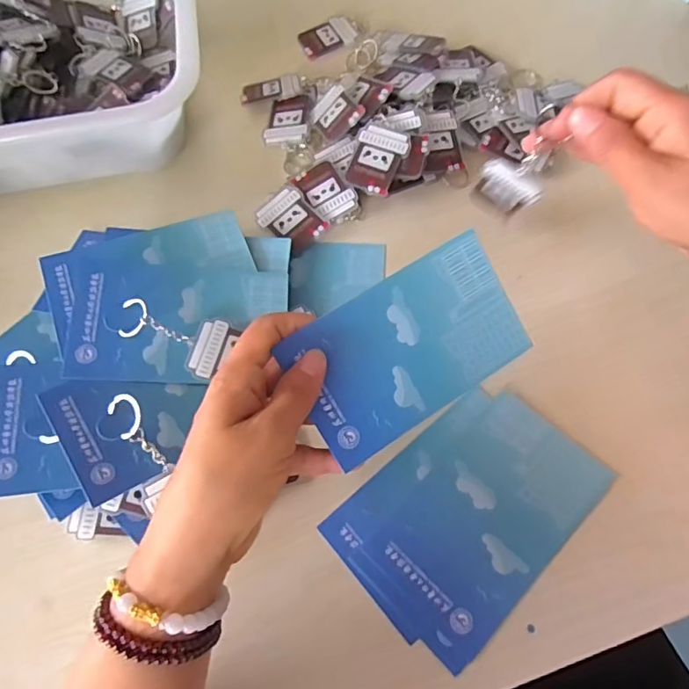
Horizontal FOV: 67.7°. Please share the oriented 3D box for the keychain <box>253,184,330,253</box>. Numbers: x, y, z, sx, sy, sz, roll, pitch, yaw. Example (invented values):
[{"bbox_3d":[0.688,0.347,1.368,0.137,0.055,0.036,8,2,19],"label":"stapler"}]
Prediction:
[{"bbox_3d":[-0.040,-0.094,0.388,0.037,0.007,0.050,-38,69,-13],"label":"keychain"}]

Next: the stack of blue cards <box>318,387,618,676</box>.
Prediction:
[{"bbox_3d":[0.072,0.095,0.300,0.144,0.006,0.099,-40,70,-14],"label":"stack of blue cards"}]

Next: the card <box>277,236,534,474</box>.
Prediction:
[{"bbox_3d":[0.037,0.001,0.285,0.129,0.004,0.077,-31,97,-10],"label":"card"}]

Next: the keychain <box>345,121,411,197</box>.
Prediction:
[{"bbox_3d":[0.025,-0.140,0.388,0.039,0.005,0.056,20,84,13],"label":"keychain"}]

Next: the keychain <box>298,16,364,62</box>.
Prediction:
[{"bbox_3d":[-0.012,-0.286,0.477,0.057,0.008,0.035,-21,67,-7],"label":"keychain"}]

